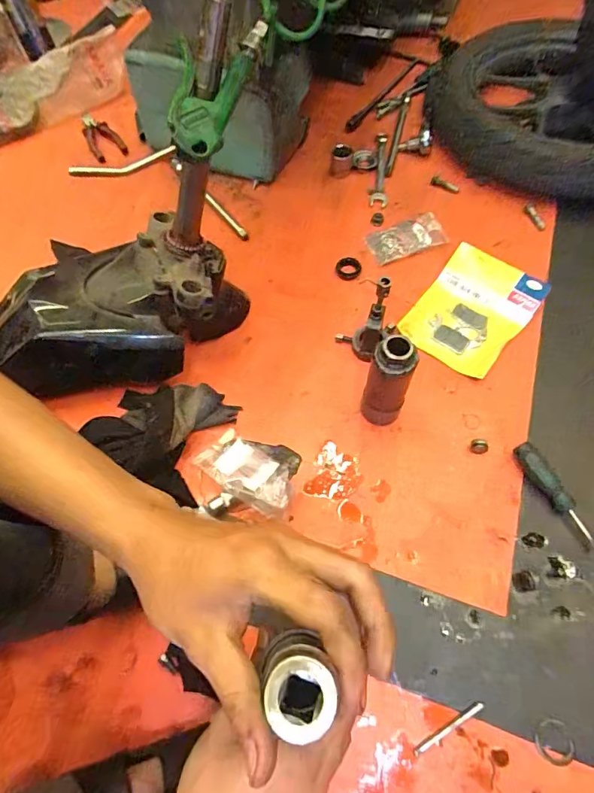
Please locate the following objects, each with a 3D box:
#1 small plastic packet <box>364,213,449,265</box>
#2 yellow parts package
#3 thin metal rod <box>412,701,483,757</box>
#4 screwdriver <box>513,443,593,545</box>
[{"bbox_3d":[0.182,-0.266,0.734,0.123,0.015,0.068,-17,63,-7],"label":"small plastic packet"},{"bbox_3d":[0.263,-0.130,0.654,0.144,0.023,0.203,35,69,19],"label":"yellow parts package"},{"bbox_3d":[0.150,0.325,0.429,0.083,0.004,0.008,-27,64,-11],"label":"thin metal rod"},{"bbox_3d":[0.309,0.112,0.522,0.023,0.024,0.124,-29,65,-12],"label":"screwdriver"}]

